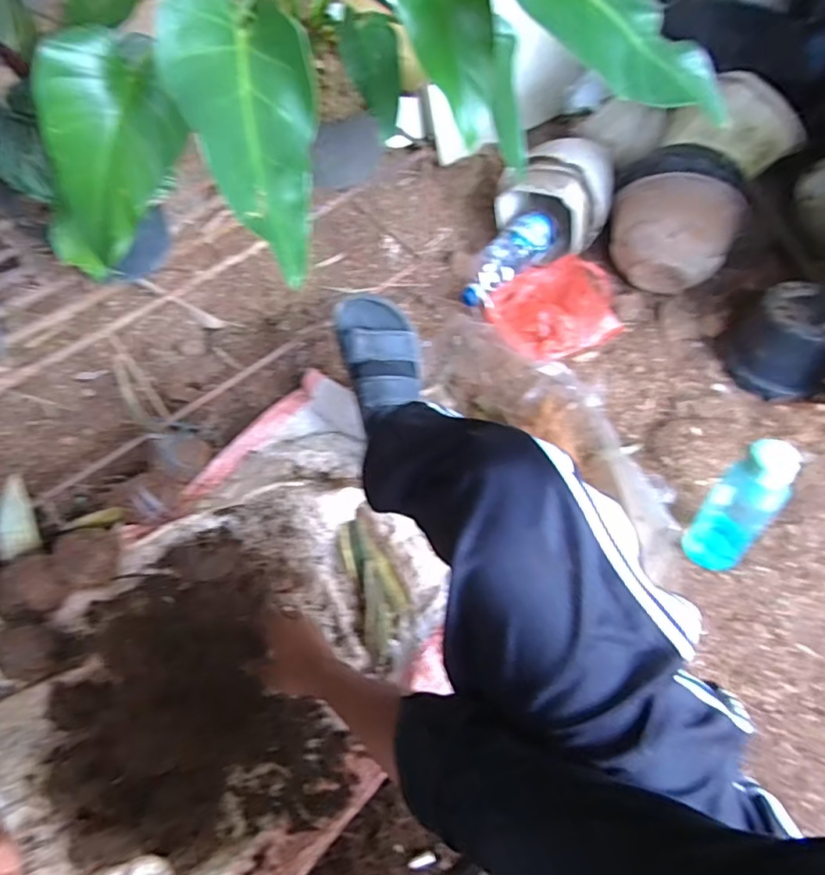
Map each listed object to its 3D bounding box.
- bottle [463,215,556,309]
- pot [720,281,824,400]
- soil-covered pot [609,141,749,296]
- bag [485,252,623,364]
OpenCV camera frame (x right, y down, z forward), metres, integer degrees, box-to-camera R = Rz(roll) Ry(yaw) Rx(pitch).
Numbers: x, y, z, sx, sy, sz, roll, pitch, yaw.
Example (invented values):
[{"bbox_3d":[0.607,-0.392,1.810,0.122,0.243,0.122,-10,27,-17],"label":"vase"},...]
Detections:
[{"bbox_3d":[0.167,-0.315,1.036,0.088,0.079,0.207,36,63,20],"label":"bottle"},{"bbox_3d":[0.591,-0.156,0.889,0.156,0.159,0.158,1,57,-1],"label":"pot"},{"bbox_3d":[0.454,-0.383,0.979,0.212,0.168,0.207,17,58,9],"label":"soil-covered pot"},{"bbox_3d":[0.247,-0.227,1.002,0.230,0.057,0.177,-18,59,-13],"label":"bag"}]

